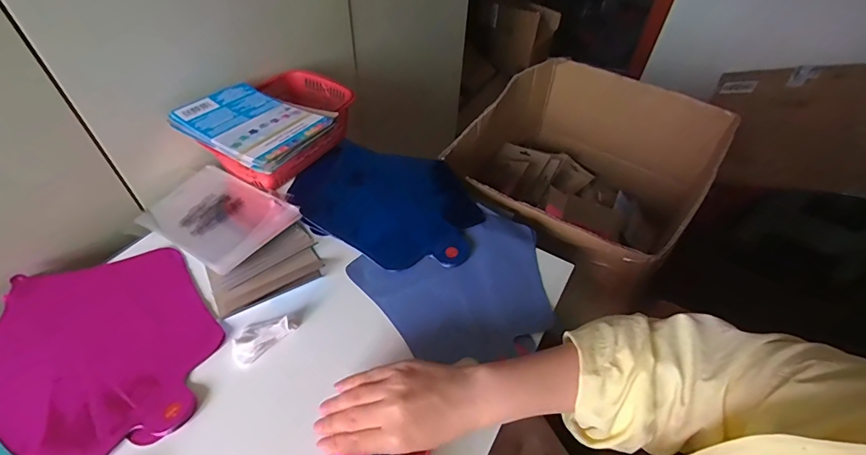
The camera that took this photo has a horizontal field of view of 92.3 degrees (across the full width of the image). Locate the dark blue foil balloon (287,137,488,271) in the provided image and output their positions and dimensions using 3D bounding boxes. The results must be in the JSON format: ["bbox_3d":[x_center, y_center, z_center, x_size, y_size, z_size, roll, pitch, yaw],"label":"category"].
[{"bbox_3d":[-0.063,-0.043,0.594,0.272,0.032,0.213,22,51,17],"label":"dark blue foil balloon"}]

